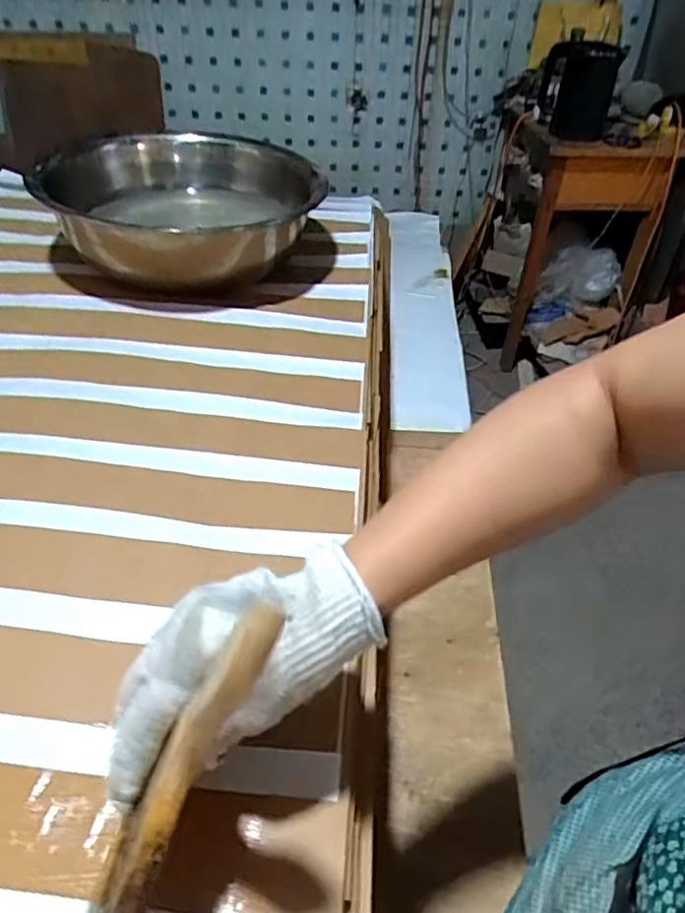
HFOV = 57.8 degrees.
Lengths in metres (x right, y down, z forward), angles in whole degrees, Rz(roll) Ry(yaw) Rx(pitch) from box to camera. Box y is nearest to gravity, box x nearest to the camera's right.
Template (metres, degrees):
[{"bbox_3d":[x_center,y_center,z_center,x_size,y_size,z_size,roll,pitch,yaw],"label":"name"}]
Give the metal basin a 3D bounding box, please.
[{"bbox_3d":[-0.234,-0.349,0.877,0.346,0.115,0.346,1,42,-1],"label":"metal basin"}]

